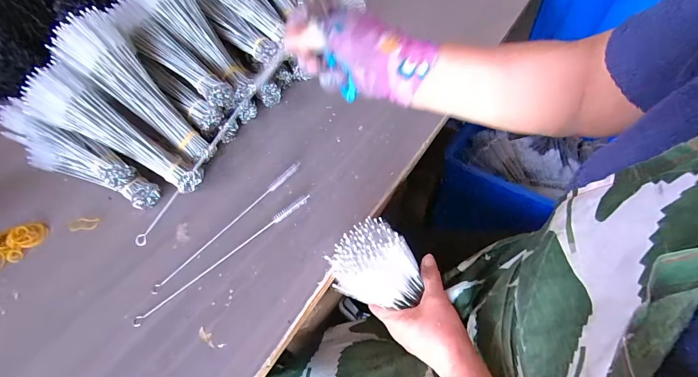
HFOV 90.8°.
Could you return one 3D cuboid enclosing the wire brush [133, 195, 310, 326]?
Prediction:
[{"bbox_3d":[-0.141,0.076,0.407,0.235,0.007,0.013,-38,58,-24],"label":"wire brush"}]

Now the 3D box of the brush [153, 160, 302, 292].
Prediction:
[{"bbox_3d":[-0.144,0.039,0.434,0.016,0.006,0.234,30,59,25],"label":"brush"}]

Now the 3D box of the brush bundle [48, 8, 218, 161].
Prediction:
[{"bbox_3d":[-0.284,-0.131,0.473,0.245,0.043,0.080,47,61,-8],"label":"brush bundle"}]

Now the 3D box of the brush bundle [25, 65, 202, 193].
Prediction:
[{"bbox_3d":[-0.308,-0.074,0.461,0.243,0.049,0.060,32,57,-3],"label":"brush bundle"}]

